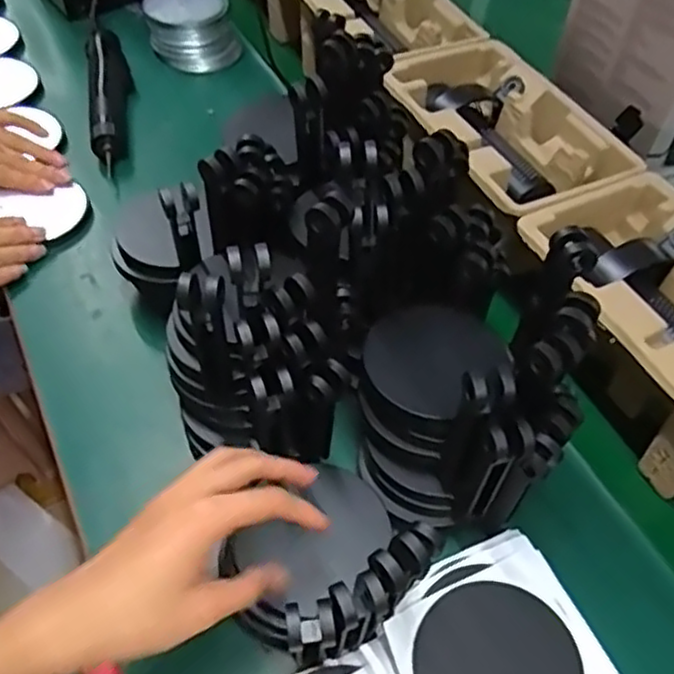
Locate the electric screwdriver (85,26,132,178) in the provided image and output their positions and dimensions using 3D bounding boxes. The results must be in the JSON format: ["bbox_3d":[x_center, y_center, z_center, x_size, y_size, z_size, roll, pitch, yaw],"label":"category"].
[{"bbox_3d":[-0.247,-0.263,0.760,0.044,0.039,0.229,-8,52,-13],"label":"electric screwdriver"}]

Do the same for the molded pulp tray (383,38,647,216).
[{"bbox_3d":[0.150,-0.188,0.643,0.154,0.049,0.231,-21,56,-22],"label":"molded pulp tray"}]

